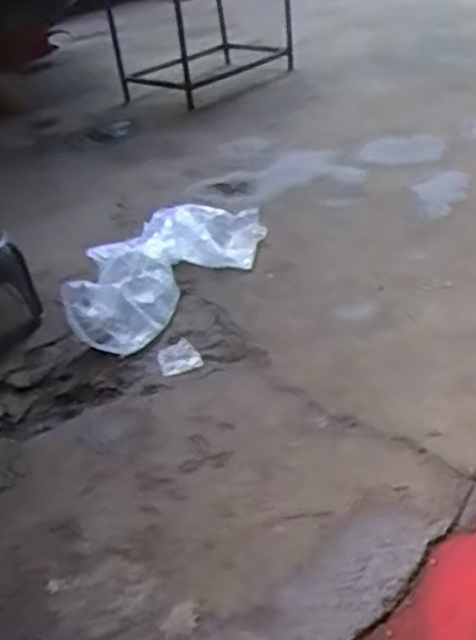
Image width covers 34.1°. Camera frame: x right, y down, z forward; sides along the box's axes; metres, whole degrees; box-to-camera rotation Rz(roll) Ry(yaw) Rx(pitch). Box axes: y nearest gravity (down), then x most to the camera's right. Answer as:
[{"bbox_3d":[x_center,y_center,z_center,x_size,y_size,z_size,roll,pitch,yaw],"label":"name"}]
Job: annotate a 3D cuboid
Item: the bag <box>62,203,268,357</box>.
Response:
[{"bbox_3d":[-0.166,-0.138,1.804,0.247,0.141,0.582,18,41,36],"label":"bag"}]

